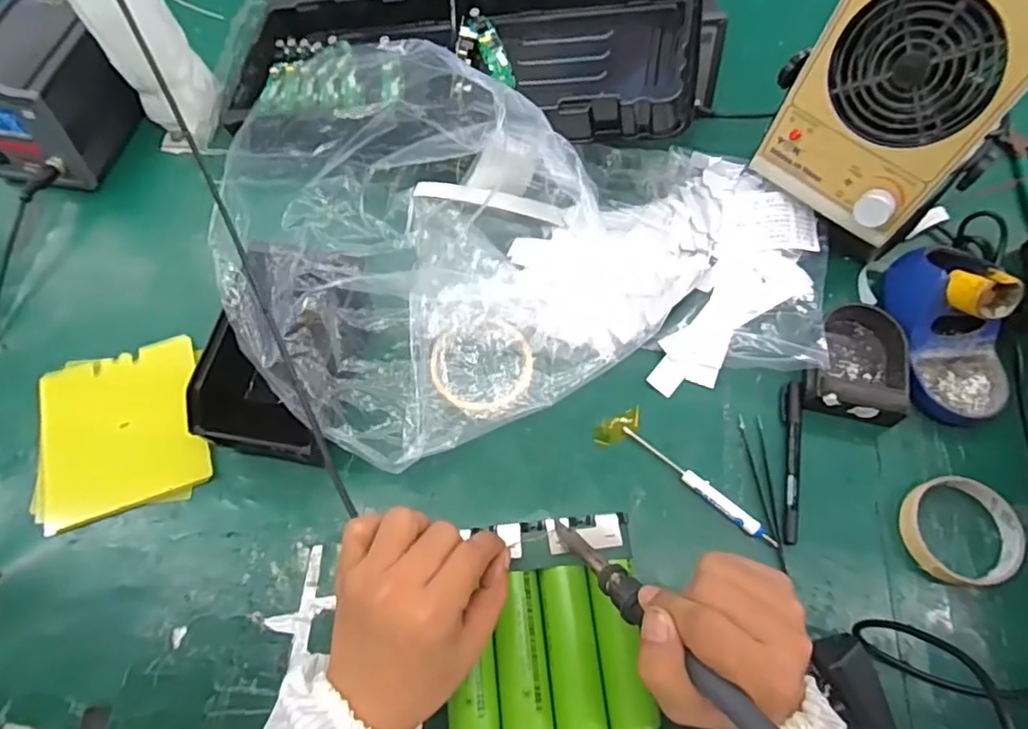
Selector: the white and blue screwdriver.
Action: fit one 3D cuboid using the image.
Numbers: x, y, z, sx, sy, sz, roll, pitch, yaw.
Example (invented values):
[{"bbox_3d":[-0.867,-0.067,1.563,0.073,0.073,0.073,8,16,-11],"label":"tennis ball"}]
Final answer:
[{"bbox_3d":[0.152,0.099,0.485,0.146,0.011,0.014,39,74,16],"label":"white and blue screwdriver"}]

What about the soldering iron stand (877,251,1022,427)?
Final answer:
[{"bbox_3d":[0.386,-0.034,0.499,0.084,0.082,0.155,0,68,2],"label":"soldering iron stand"}]

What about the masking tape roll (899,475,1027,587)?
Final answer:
[{"bbox_3d":[0.352,0.130,0.463,0.082,0.022,0.082,-1,68,2],"label":"masking tape roll"}]

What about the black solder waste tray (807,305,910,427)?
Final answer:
[{"bbox_3d":[0.303,-0.010,0.514,0.078,0.032,0.111,13,69,7],"label":"black solder waste tray"}]

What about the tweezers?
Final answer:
[{"bbox_3d":[0.211,0.103,0.486,0.019,0.005,0.128,-5,68,0],"label":"tweezers"}]

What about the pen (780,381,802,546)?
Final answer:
[{"bbox_3d":[0.236,0.080,0.495,0.015,0.011,0.139,8,68,5],"label":"pen"}]

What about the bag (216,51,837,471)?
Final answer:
[{"bbox_3d":[0.025,-0.077,0.506,0.514,0.114,0.316,0,68,2],"label":"bag"}]

